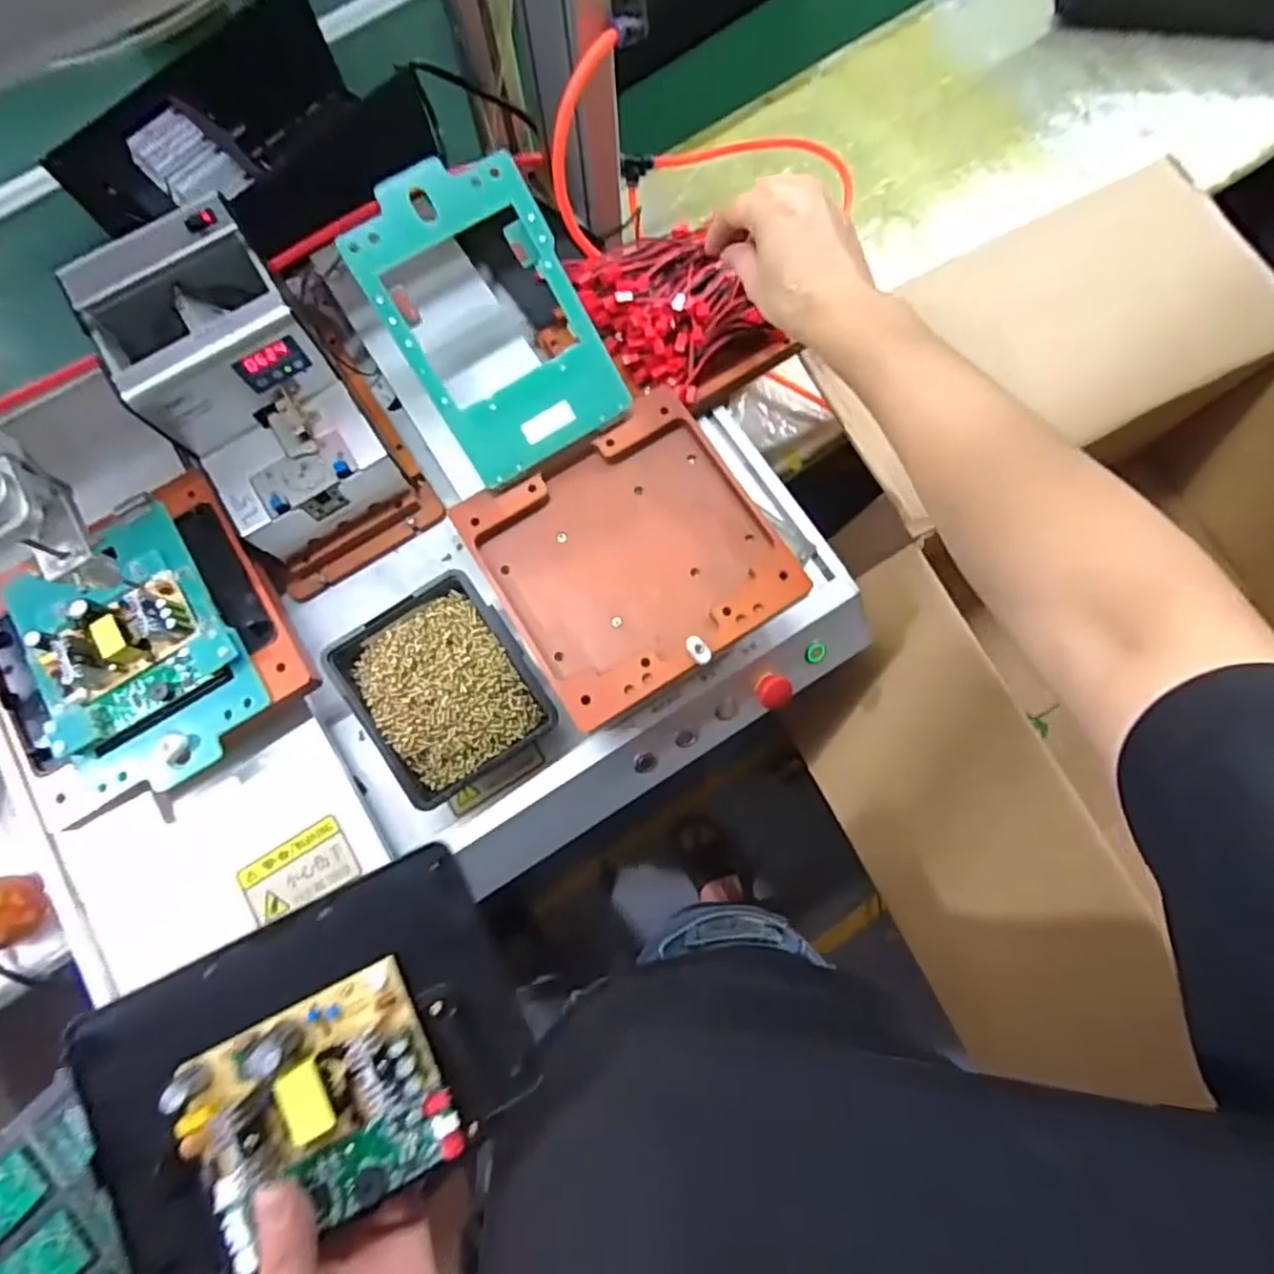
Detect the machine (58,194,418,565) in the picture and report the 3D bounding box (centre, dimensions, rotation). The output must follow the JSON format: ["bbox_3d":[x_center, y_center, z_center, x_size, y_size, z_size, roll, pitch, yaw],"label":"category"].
[{"bbox_3d":[-0.288,-0.185,0.500,0.120,0.125,0.201,-31,80,-5],"label":"machine"}]

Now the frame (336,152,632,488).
[{"bbox_3d":[-0.103,-0.226,0.478,0.129,0.013,0.199,-31,108,-7],"label":"frame"}]

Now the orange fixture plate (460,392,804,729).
[{"bbox_3d":[-0.005,-0.062,0.502,0.196,0.024,0.189,-32,80,-5],"label":"orange fixture plate"}]

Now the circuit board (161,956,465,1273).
[{"bbox_3d":[-0.140,0.209,0.291,0.095,0.034,0.090,-27,79,-5],"label":"circuit board"}]

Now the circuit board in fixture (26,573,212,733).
[{"bbox_3d":[-0.356,0.006,0.463,0.097,0.026,0.078,-34,80,-6],"label":"circuit board in fixture"}]

